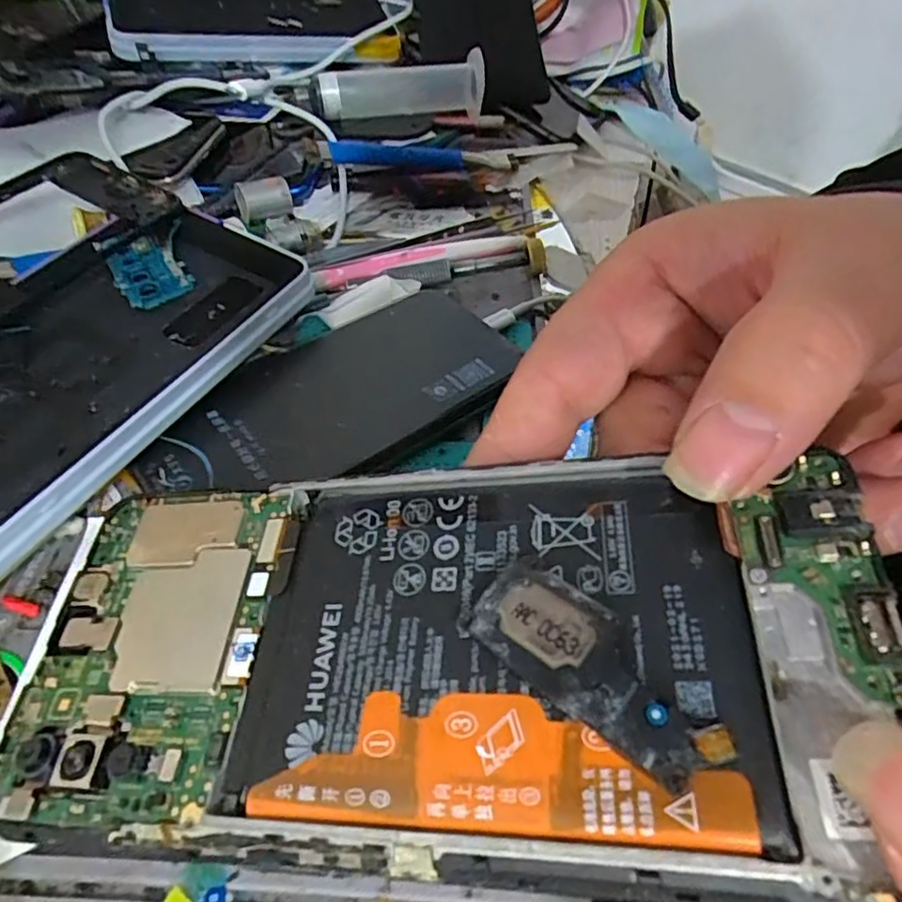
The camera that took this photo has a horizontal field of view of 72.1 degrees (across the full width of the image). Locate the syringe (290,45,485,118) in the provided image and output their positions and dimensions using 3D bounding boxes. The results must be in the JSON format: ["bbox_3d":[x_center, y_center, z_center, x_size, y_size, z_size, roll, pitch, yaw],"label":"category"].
[{"bbox_3d":[-0.036,-0.229,0.395,0.118,0.033,0.022,-10,50,-9],"label":"syringe"}]

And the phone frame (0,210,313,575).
[{"bbox_3d":[-0.139,-0.031,0.235,0.094,0.012,0.183,33,59,17],"label":"phone frame"}]

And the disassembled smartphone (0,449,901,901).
[{"bbox_3d":[-0.009,0.035,0.114,0.157,0.011,0.069,-4,48,15],"label":"disassembled smartphone"}]

